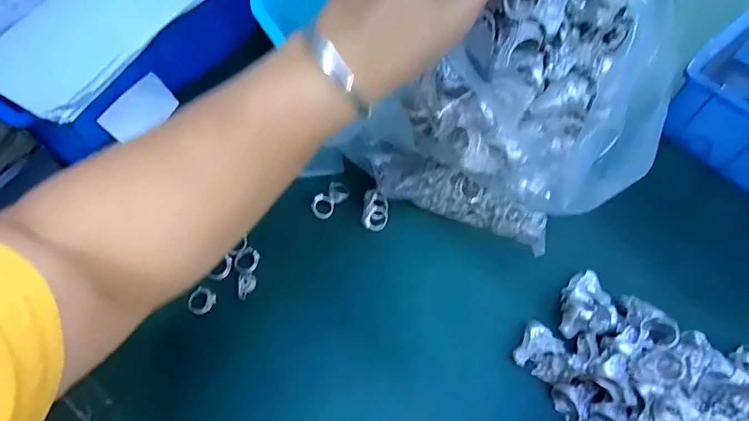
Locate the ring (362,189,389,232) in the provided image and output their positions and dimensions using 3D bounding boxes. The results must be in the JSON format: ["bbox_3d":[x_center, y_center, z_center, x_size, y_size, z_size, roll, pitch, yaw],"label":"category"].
[{"bbox_3d":[0.001,0.001,0.421,0.024,0.016,0.038,3,59,0],"label":"ring"}]

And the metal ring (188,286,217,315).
[{"bbox_3d":[-0.147,0.077,0.375,0.021,0.006,0.022,-2,66,3],"label":"metal ring"}]

